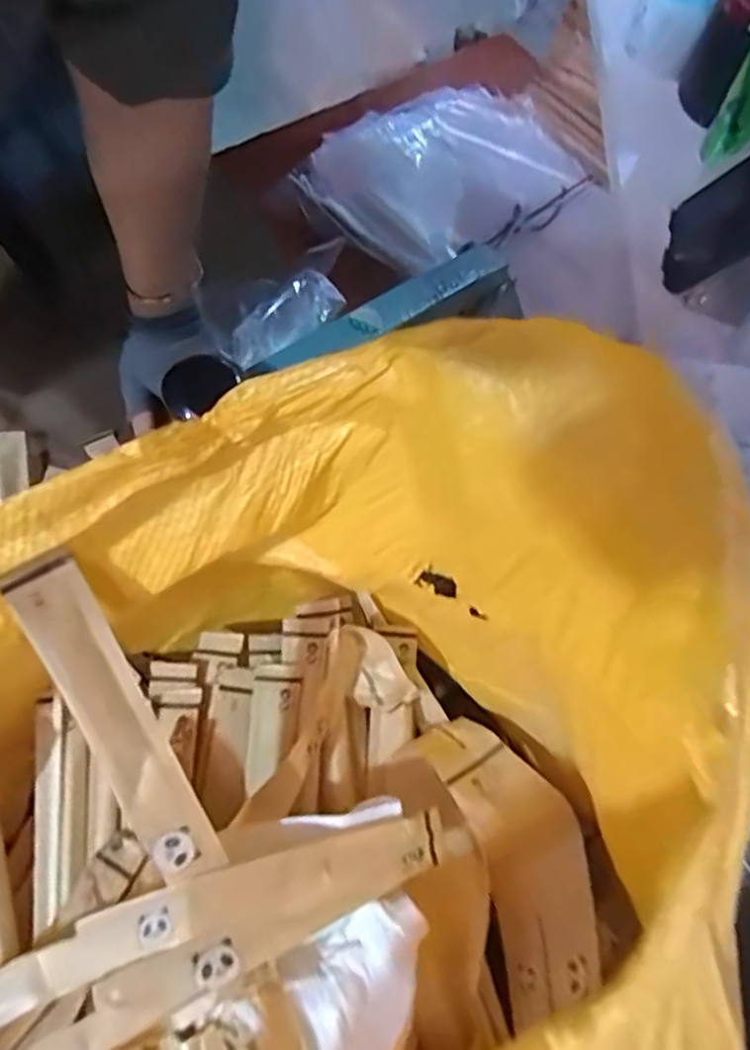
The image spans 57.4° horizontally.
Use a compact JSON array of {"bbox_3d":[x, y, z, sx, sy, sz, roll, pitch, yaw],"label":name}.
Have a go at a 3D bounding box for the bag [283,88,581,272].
[{"bbox_3d":[0.051,-0.346,0.659,0.210,0.040,0.198,-32,71,-14],"label":"bag"}]

